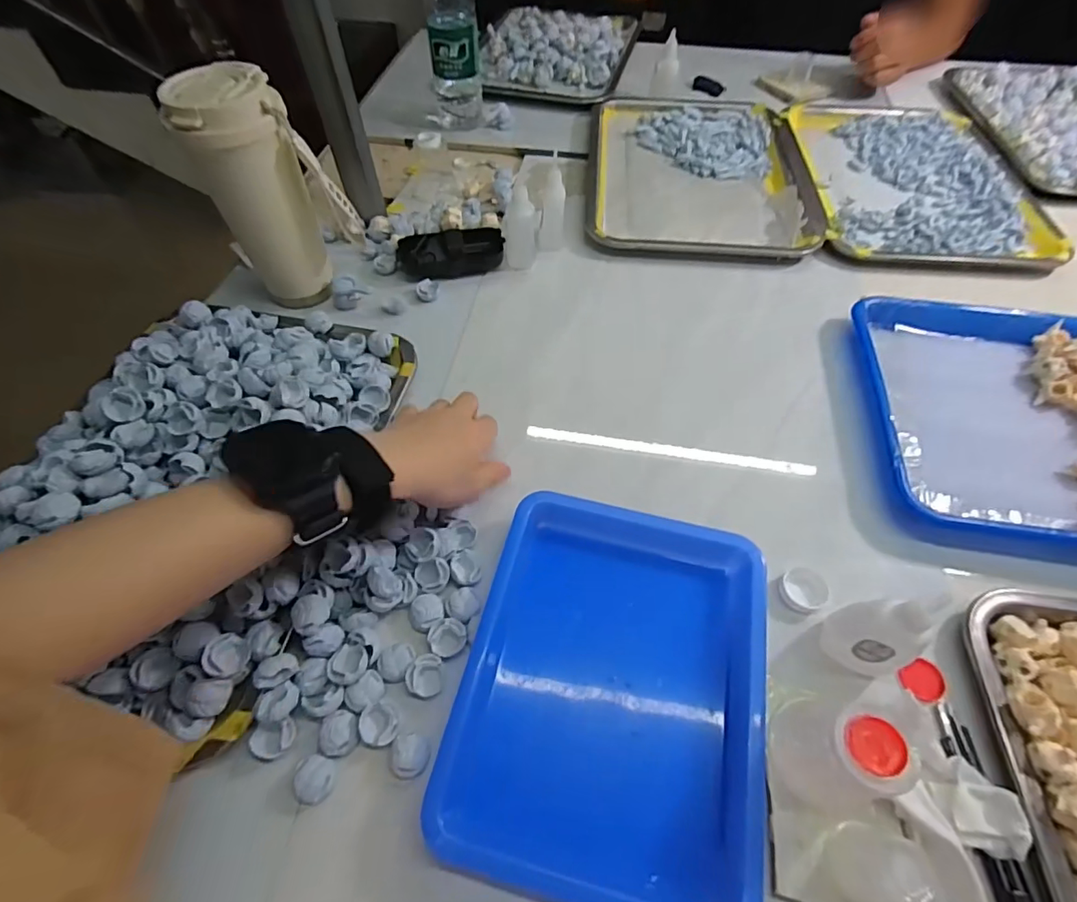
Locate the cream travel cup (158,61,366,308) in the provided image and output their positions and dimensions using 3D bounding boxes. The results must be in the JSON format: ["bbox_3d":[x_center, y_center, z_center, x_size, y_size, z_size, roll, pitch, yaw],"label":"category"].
[{"bbox_3d":[-0.231,-0.224,0.459,0.106,0.188,0.069,-21,57,-12],"label":"cream travel cup"}]

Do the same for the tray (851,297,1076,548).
[{"bbox_3d":[0.442,-0.027,0.412,0.315,0.034,0.247,7,56,7],"label":"tray"}]

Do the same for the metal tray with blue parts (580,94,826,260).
[{"bbox_3d":[0.204,-0.365,0.653,0.266,0.026,0.356,3,56,4],"label":"metal tray with blue parts"}]

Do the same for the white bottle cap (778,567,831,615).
[{"bbox_3d":[0.184,0.096,0.350,0.032,0.010,0.029,-21,57,-12],"label":"white bottle cap"}]

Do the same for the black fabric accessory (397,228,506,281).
[{"bbox_3d":[-0.094,-0.211,0.541,0.113,0.034,0.038,-9,55,-4],"label":"black fabric accessory"}]

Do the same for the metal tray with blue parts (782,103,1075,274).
[{"bbox_3d":[0.468,-0.349,0.638,0.252,0.020,0.351,4,56,5],"label":"metal tray with blue parts"}]

